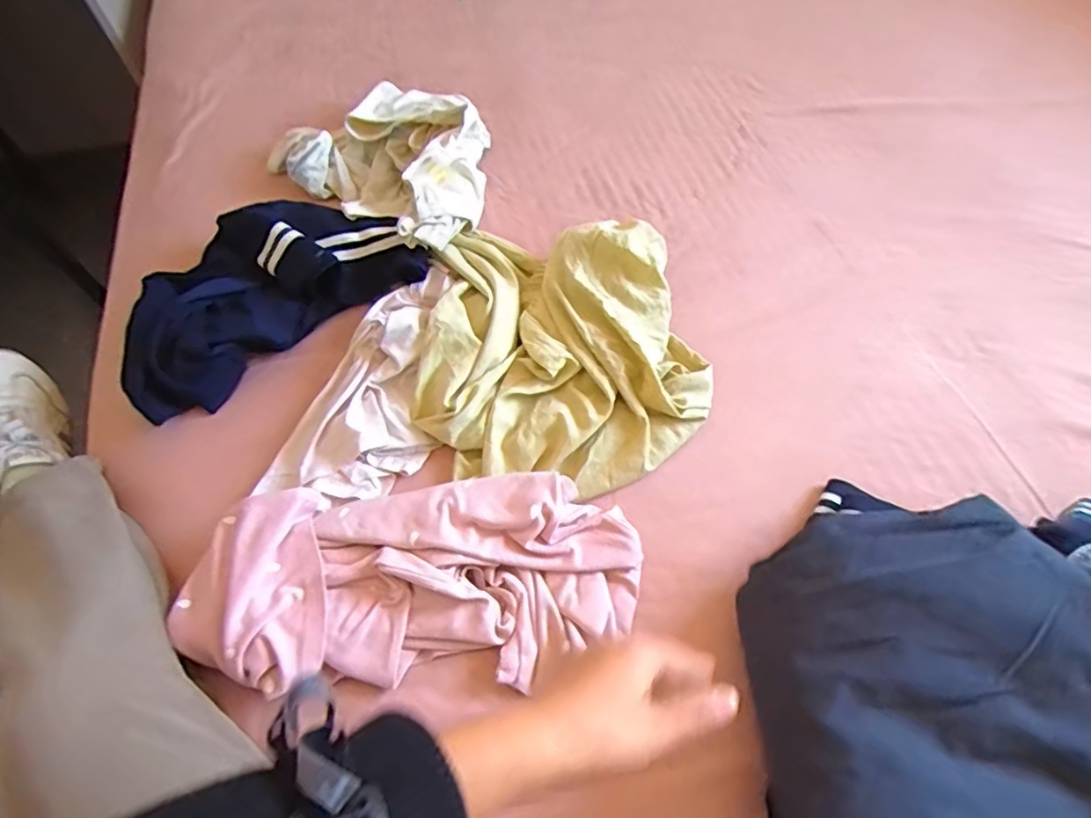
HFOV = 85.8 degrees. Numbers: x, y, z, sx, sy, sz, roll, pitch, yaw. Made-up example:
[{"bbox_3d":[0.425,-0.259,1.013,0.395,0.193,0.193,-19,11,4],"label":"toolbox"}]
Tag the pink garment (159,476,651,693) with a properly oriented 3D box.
[{"bbox_3d":[-0.110,0.145,0.514,0.378,0.058,0.170,-1,60,-1],"label":"pink garment"}]

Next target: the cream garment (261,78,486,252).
[{"bbox_3d":[-0.190,-0.326,0.774,0.327,0.086,0.232,36,66,18],"label":"cream garment"}]

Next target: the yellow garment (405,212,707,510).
[{"bbox_3d":[0.021,-0.070,0.629,0.299,0.079,0.310,4,60,2],"label":"yellow garment"}]

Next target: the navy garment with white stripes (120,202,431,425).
[{"bbox_3d":[-0.328,-0.146,0.677,0.337,0.065,0.207,-31,65,-16],"label":"navy garment with white stripes"}]

